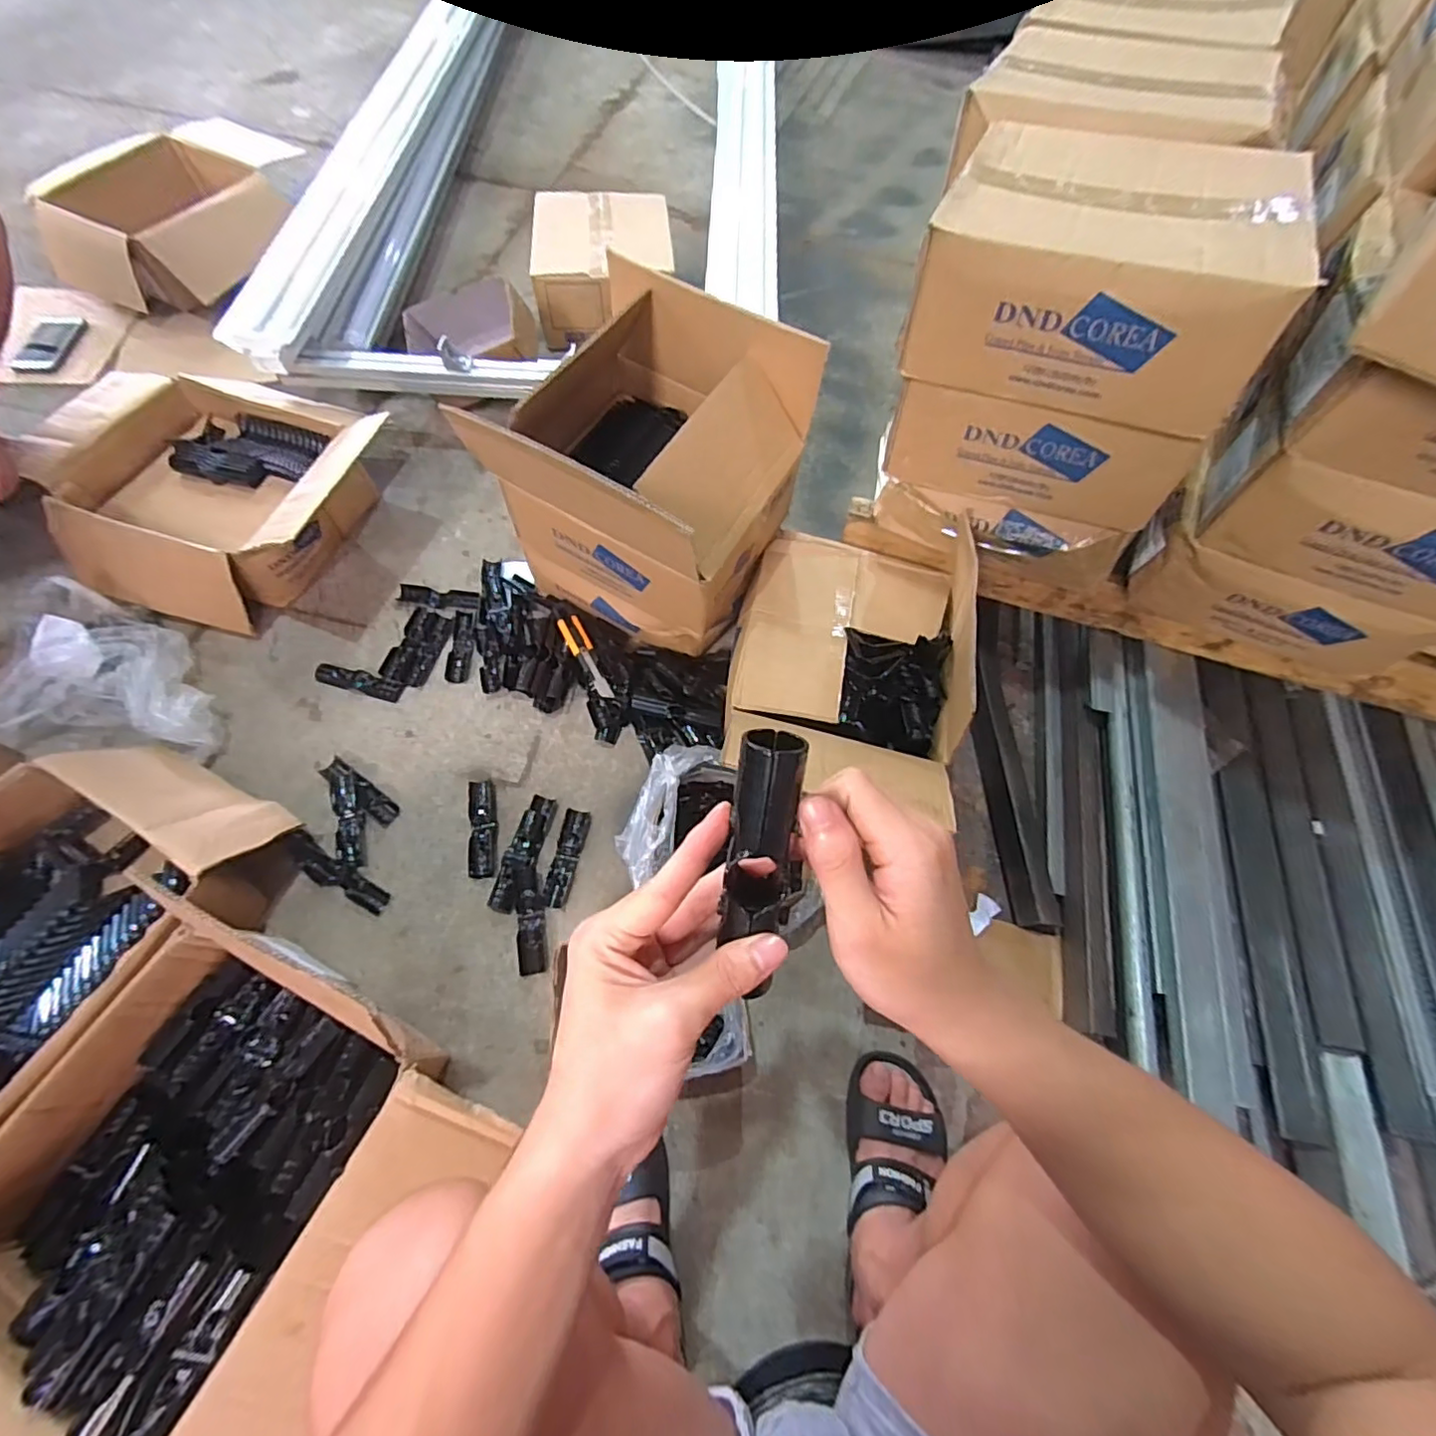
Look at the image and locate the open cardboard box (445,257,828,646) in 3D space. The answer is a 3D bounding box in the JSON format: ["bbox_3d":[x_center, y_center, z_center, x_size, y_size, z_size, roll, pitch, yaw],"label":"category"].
[{"bbox_3d":[-0.083,-0.319,0.825,0.312,0.333,0.332,29,65,11],"label":"open cardboard box"}]

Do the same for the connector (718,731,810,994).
[{"bbox_3d":[0.021,0.066,0.289,0.032,0.024,0.129,5,108,-1],"label":"connector"}]

